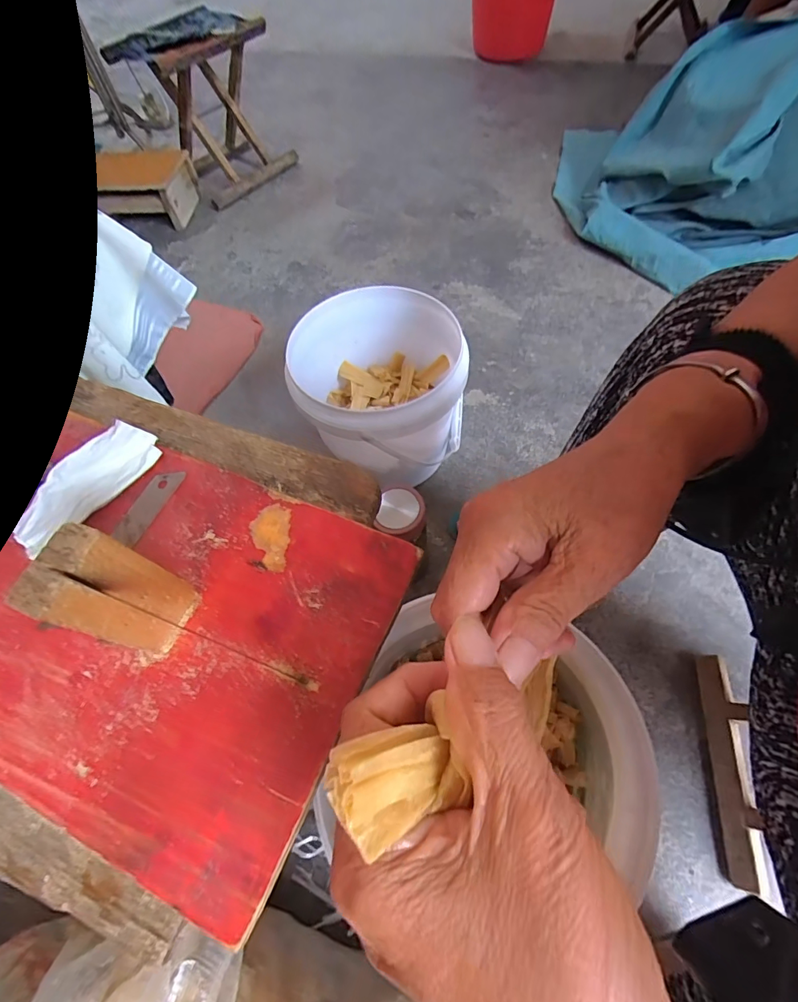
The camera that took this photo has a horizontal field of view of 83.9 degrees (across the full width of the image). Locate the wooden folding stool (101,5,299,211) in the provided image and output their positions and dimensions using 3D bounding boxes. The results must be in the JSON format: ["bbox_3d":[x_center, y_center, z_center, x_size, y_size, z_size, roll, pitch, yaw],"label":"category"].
[{"bbox_3d":[-0.477,-1.004,1.141,0.249,0.305,0.281,37,70,20],"label":"wooden folding stool"}]

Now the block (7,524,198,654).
[{"bbox_3d":[-0.115,0.040,0.184,0.020,0.073,0.033,15,64,11],"label":"block"}]

